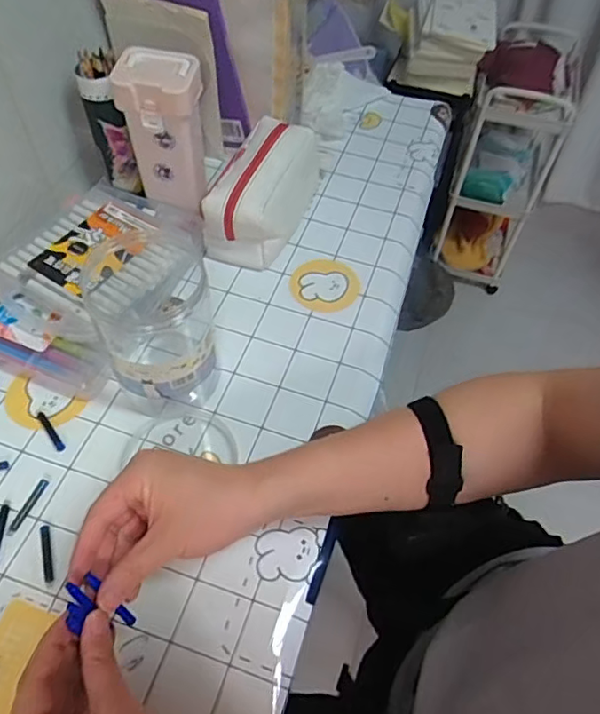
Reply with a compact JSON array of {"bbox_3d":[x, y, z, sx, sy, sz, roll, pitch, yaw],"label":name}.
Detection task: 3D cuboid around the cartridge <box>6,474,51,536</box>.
[{"bbox_3d":[-0.232,0.126,0.477,0.008,0.006,0.055,20,56,9],"label":"cartridge"}]

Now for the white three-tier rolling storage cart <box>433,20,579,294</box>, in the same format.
[{"bbox_3d":[0.548,-0.532,1.520,0.244,0.558,0.367,18,56,9],"label":"white three-tier rolling storage cart"}]

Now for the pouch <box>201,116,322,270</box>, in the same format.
[{"bbox_3d":[-0.037,-0.205,0.662,0.090,0.088,0.198,16,56,7],"label":"pouch"}]

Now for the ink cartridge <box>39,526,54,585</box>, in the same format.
[{"bbox_3d":[-0.206,0.160,0.452,0.007,0.009,0.047,-13,57,-13],"label":"ink cartridge"}]

